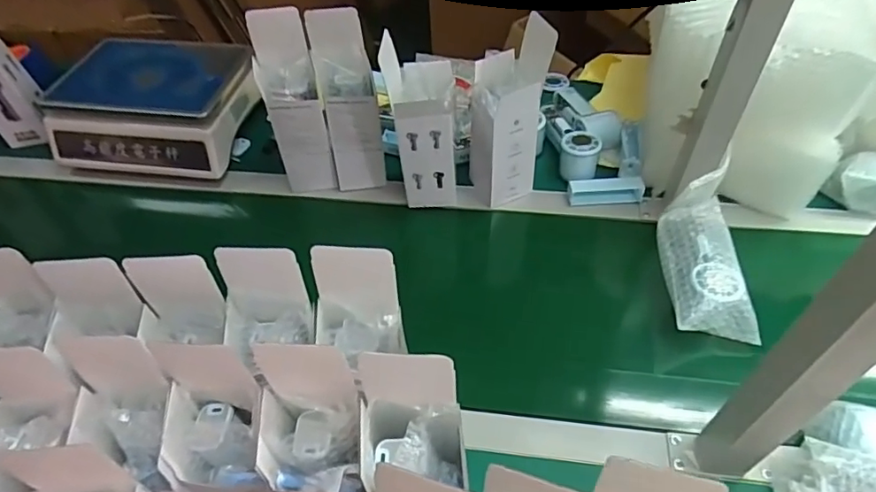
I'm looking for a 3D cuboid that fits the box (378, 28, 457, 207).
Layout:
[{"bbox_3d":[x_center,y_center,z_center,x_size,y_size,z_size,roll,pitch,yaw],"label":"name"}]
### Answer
[{"bbox_3d":[-0.019,-0.161,0.734,0.082,0.221,0.087,0,51,4],"label":"box"}]

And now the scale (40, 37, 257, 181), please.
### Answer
[{"bbox_3d":[-0.443,-0.227,0.874,0.280,0.108,0.222,9,52,12],"label":"scale"}]

